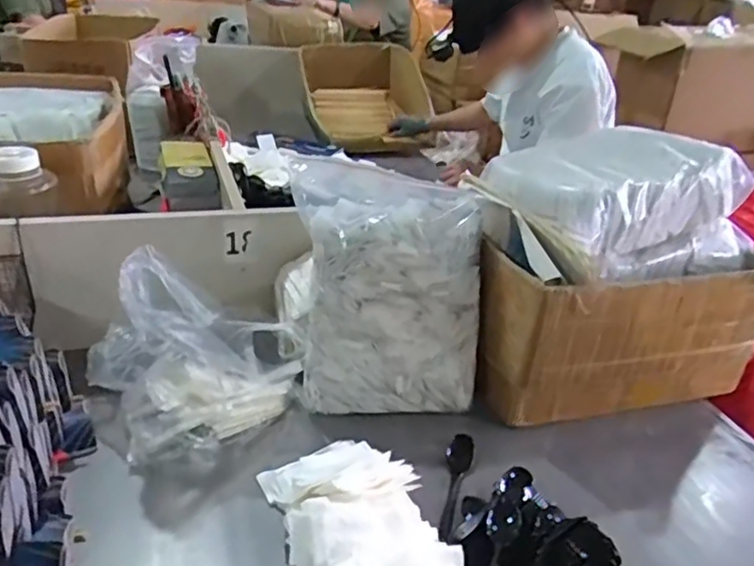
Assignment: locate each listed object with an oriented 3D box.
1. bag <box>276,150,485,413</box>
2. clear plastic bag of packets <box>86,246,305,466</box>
[{"bbox_3d":[0.014,0.006,0.847,0.254,0.269,0.186,0,29,-10],"label":"bag"},{"bbox_3d":[-0.219,0.068,0.779,0.231,0.207,0.157,-10,32,-27],"label":"clear plastic bag of packets"}]

